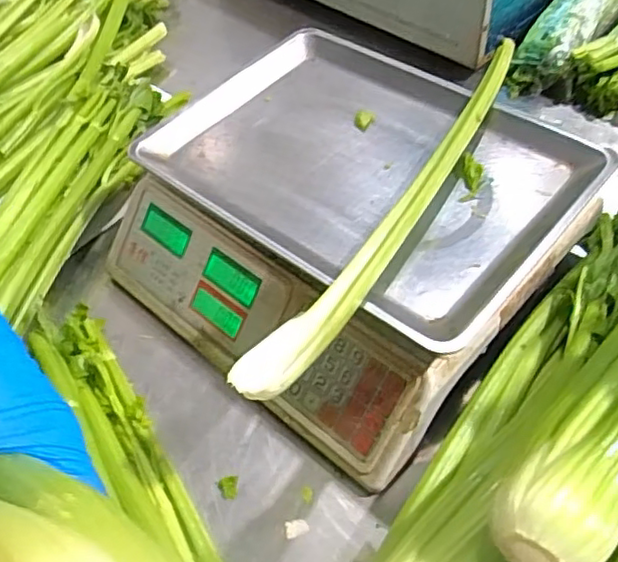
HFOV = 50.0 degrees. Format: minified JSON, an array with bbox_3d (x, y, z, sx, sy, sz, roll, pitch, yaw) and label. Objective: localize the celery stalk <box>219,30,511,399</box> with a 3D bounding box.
[{"bbox_3d":[0.076,-0.054,0.495,0.035,0.040,0.386,25,57,23],"label":"celery stalk"}]

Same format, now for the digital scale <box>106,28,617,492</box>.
[{"bbox_3d":[0.031,-0.055,0.580,0.335,0.114,0.299,35,61,28],"label":"digital scale"}]

